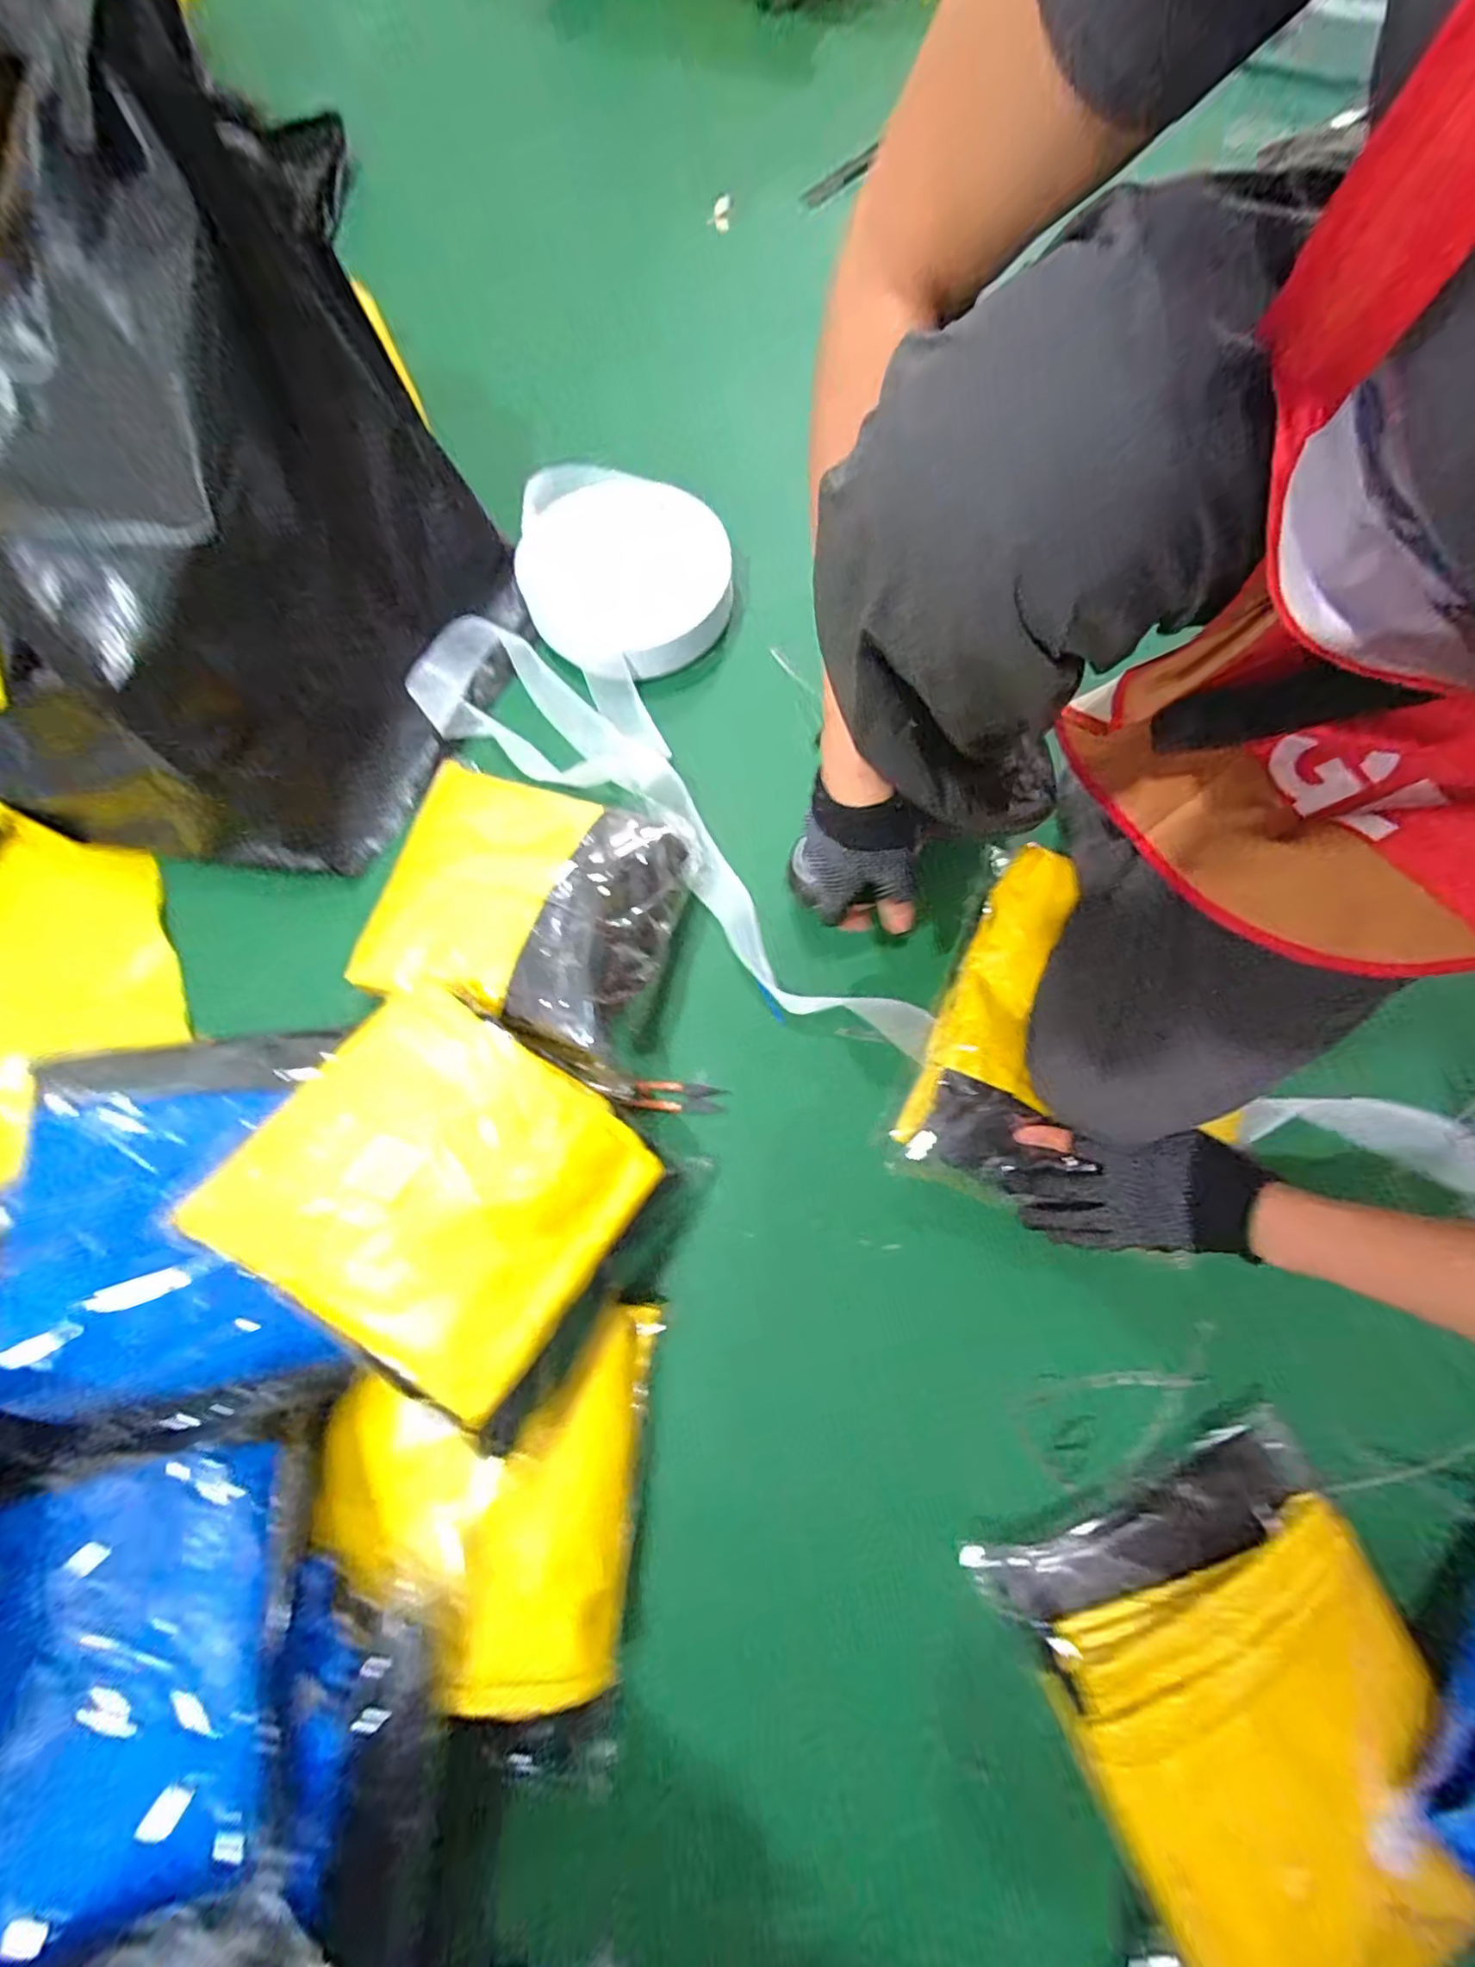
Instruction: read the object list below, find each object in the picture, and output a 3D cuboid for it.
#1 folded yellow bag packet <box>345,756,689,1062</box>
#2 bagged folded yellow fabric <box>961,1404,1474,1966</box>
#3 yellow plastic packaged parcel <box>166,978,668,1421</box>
[{"bbox_3d":[-0.199,-0.082,0.588,0.282,0.056,0.242,14,70,9],"label":"folded yellow bag packet"},{"bbox_3d":[0.333,0.484,0.422,0.240,0.063,0.266,-22,75,-5],"label":"bagged folded yellow fabric"},{"bbox_3d":[-0.208,0.137,0.467,0.247,0.045,0.214,31,57,3],"label":"yellow plastic packaged parcel"}]

